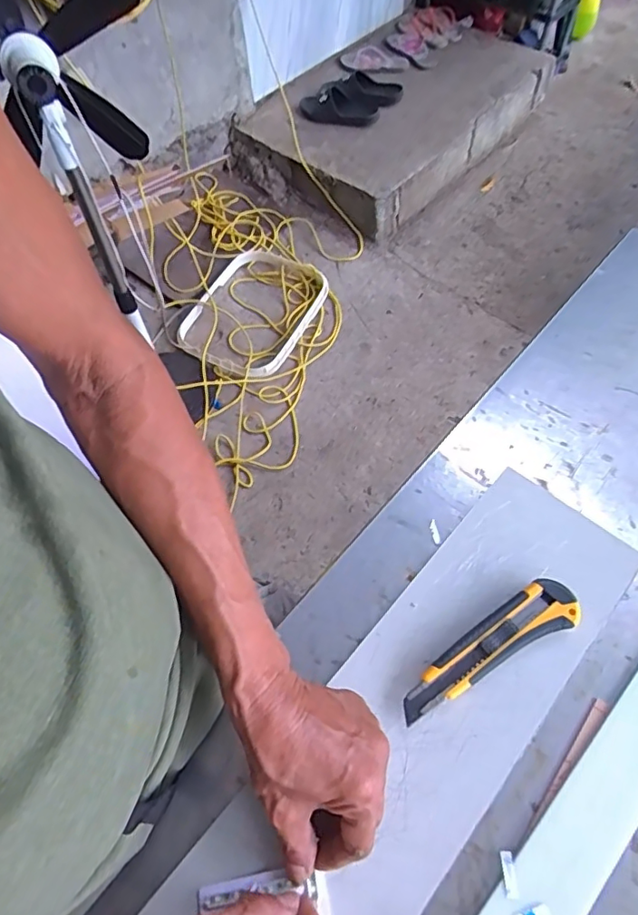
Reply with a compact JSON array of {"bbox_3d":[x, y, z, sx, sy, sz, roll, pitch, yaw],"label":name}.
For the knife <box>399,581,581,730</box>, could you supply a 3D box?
[{"bbox_3d":[0.131,0.150,0.423,0.158,0.021,0.037,-28,62,-12],"label":"knife"}]

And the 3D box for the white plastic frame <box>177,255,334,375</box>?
[{"bbox_3d":[-0.197,-0.444,1.602,0.355,0.047,0.441,21,64,15],"label":"white plastic frame"}]

